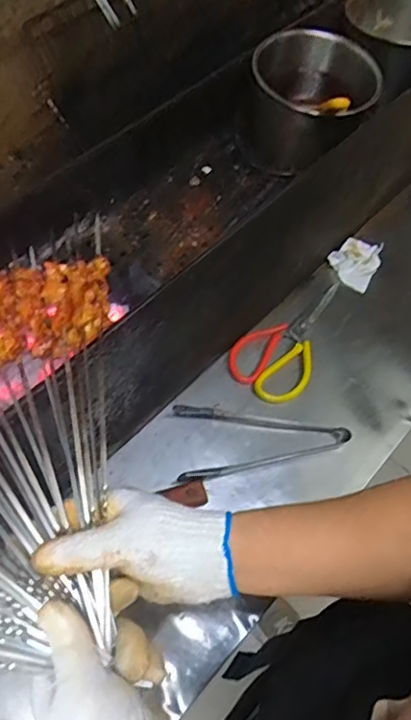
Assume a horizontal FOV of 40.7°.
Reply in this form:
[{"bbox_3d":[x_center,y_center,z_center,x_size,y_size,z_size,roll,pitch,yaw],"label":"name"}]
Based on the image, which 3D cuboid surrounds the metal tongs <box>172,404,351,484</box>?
[{"bbox_3d":[0.068,0.088,0.707,0.218,0.019,0.099,-8,63,-9],"label":"metal tongs"}]

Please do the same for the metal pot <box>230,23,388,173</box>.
[{"bbox_3d":[0.121,-0.310,0.677,0.165,0.122,0.154,2,62,-3],"label":"metal pot"}]

